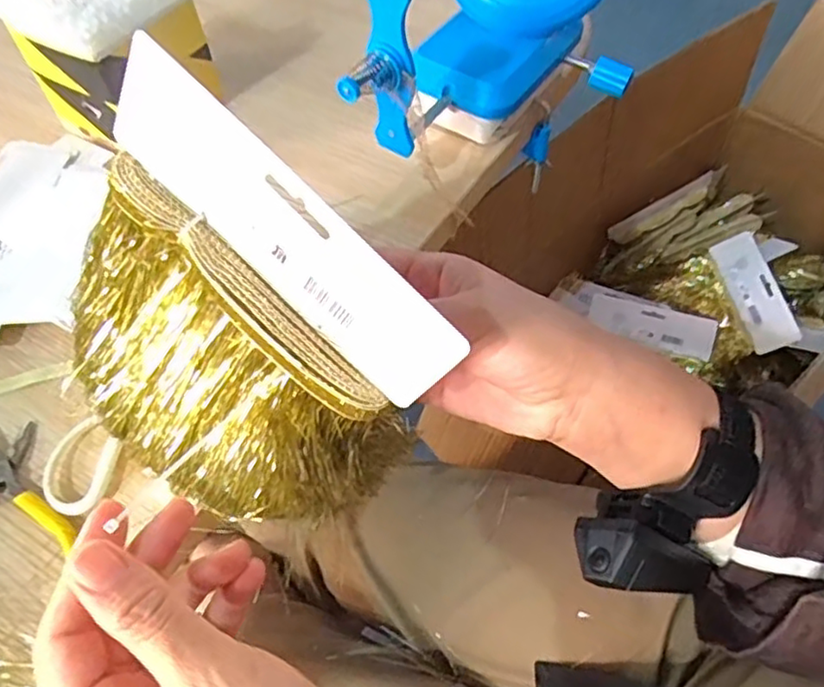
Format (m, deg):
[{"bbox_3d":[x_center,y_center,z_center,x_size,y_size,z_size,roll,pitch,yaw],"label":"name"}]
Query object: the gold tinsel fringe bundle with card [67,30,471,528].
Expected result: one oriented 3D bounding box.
[{"bbox_3d":[-0.078,-0.002,0.301,0.175,0.188,0.050,43,33,0],"label":"gold tinsel fringe bundle with card"}]

